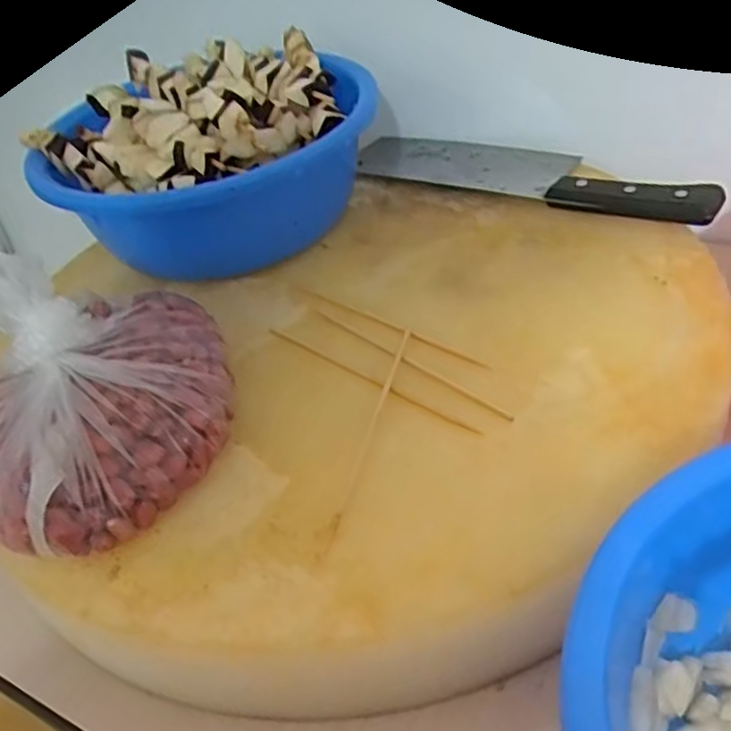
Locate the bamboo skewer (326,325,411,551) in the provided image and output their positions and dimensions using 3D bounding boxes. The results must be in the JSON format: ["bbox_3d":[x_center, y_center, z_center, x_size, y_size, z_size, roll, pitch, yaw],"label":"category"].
[{"bbox_3d":[0.004,0.026,0.322,0.004,0.004,0.137,4,43,19],"label":"bamboo skewer"}]

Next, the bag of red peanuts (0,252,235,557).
[{"bbox_3d":[-0.124,0.006,0.315,0.119,0.081,0.130,-22,41,-11],"label":"bag of red peanuts"}]

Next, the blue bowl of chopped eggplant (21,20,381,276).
[{"bbox_3d":[-0.093,-0.140,0.465,0.189,0.092,0.170,4,43,19],"label":"blue bowl of chopped eggplant"}]

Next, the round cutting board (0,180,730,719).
[{"bbox_3d":[0.013,0.002,0.368,0.330,0.037,0.323,-5,41,3],"label":"round cutting board"}]

